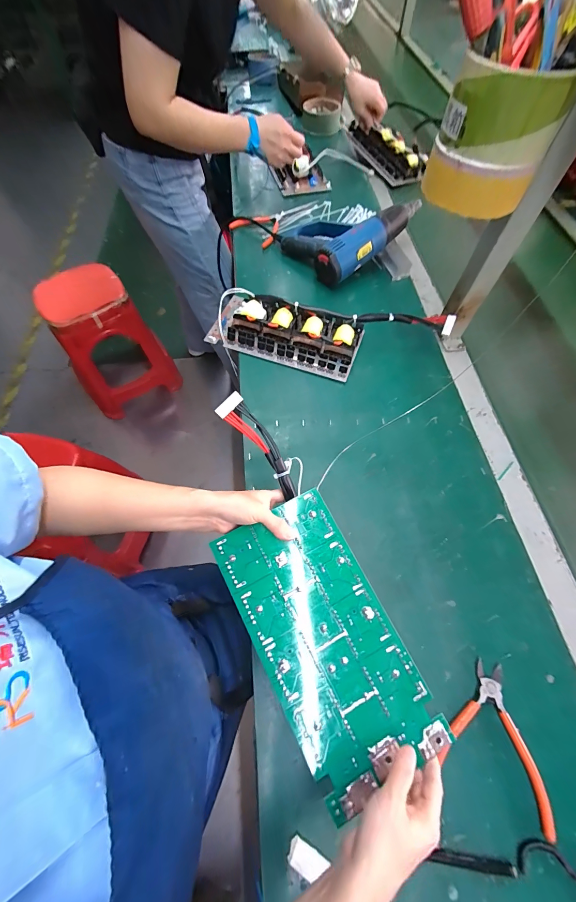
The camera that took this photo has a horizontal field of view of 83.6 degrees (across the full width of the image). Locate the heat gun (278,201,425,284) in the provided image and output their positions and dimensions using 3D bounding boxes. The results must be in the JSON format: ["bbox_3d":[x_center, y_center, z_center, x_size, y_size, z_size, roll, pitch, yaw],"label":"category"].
[{"bbox_3d":[0.151,-0.500,0.742,0.284,0.092,0.184,-29,66,-15],"label":"heat gun"}]

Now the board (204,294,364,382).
[{"bbox_3d":[-0.006,-0.235,0.623,0.289,0.059,0.125,19,64,10],"label":"board"}]

